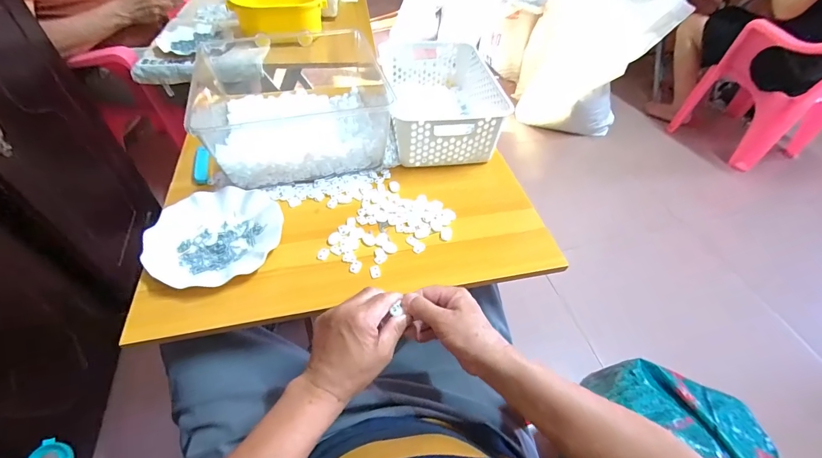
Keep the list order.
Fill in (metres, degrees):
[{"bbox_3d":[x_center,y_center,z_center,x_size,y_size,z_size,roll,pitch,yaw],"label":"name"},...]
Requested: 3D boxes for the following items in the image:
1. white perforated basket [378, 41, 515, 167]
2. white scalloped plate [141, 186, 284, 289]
[{"bbox_3d":[0.060,-0.258,0.734,0.204,0.099,0.312,-4,48,-7],"label":"white perforated basket"},{"bbox_3d":[-0.288,0.007,0.531,0.174,0.021,0.177,2,48,-2],"label":"white scalloped plate"}]

